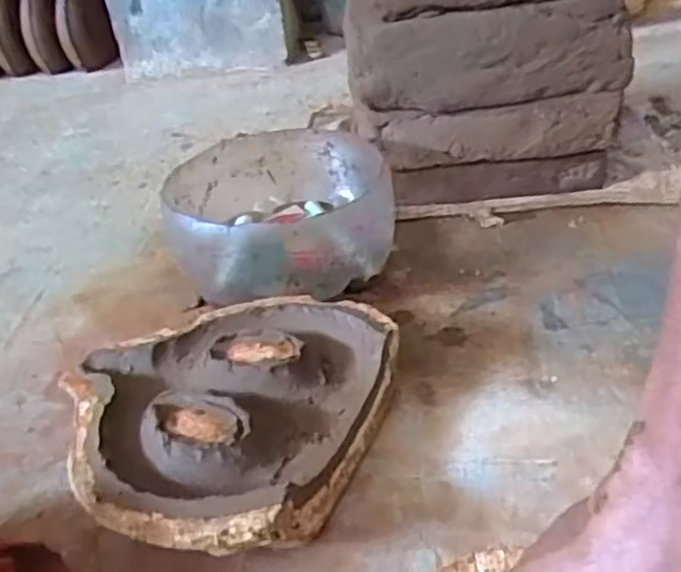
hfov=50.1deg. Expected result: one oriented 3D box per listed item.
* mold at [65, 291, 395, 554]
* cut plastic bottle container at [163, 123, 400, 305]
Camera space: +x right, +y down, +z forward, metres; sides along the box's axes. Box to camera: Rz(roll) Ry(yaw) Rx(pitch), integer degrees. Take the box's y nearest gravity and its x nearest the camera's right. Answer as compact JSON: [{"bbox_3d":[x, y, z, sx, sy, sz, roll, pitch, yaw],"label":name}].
[{"bbox_3d":[-0.107,0.104,0.609,0.259,0.065,0.276,8,36,22],"label":"mold"},{"bbox_3d":[-0.068,-0.080,0.797,0.223,0.100,0.260,-10,33,-4],"label":"cut plastic bottle container"}]

